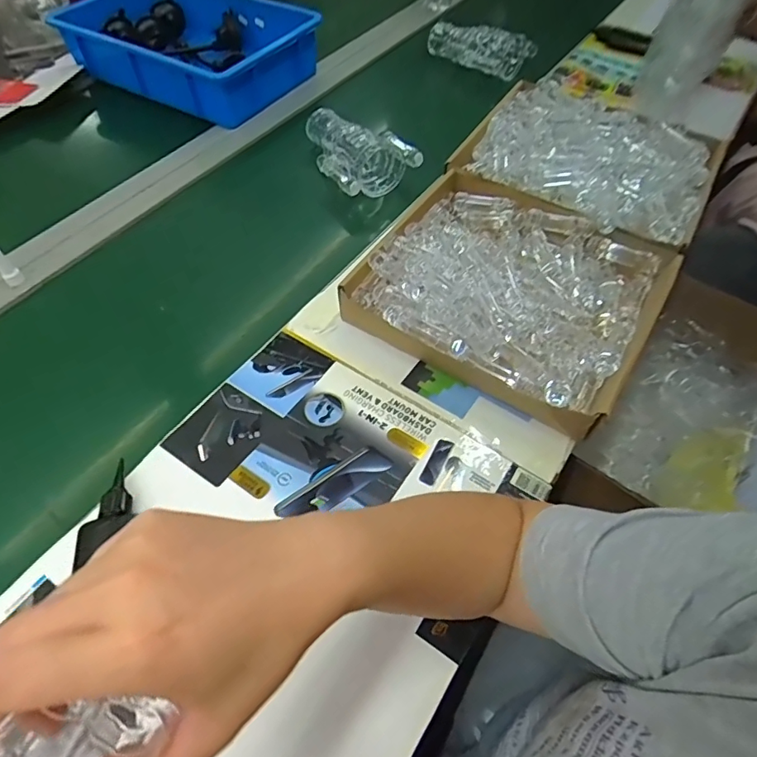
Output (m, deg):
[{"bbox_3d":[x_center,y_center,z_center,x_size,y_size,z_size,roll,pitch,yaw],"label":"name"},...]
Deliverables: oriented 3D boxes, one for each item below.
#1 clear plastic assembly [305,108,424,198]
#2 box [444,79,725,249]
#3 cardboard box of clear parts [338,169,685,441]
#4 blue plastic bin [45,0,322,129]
[{"bbox_3d":[-0.042,-0.352,0.771,0.121,0.057,0.193,-27,59,-18],"label":"clear plastic assembly"},{"bbox_3d":[0.301,-0.317,0.713,0.326,0.057,0.284,31,60,20],"label":"box"},{"bbox_3d":[0.153,-0.110,0.587,0.303,0.074,0.285,29,59,18],"label":"cardboard box of clear parts"},{"bbox_3d":[-0.334,-0.609,0.918,0.390,0.083,0.277,27,59,17],"label":"blue plastic bin"}]

